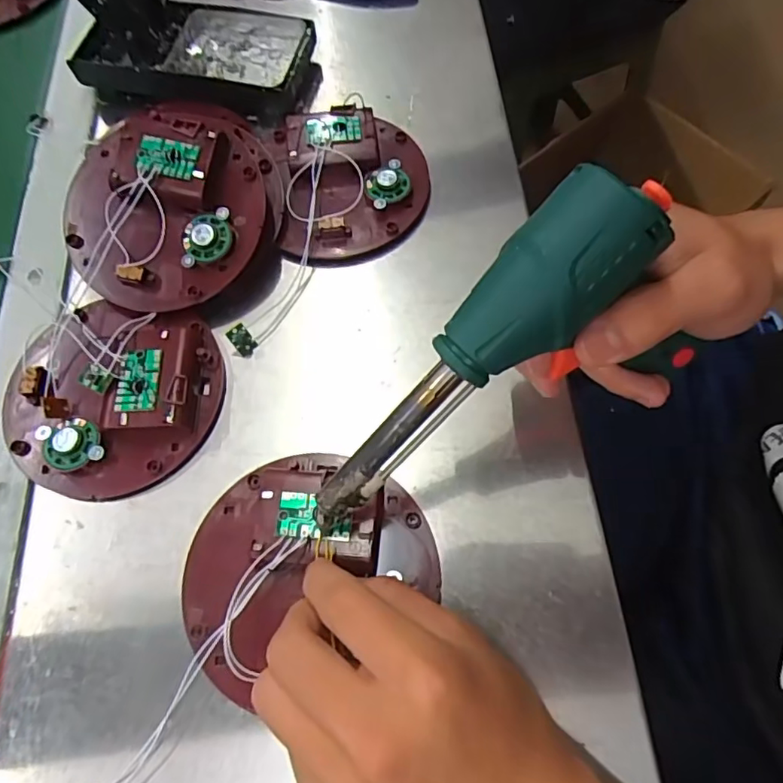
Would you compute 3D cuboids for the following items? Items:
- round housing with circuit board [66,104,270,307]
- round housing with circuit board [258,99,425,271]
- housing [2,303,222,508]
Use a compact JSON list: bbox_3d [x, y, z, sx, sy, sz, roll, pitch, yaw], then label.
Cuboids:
[{"bbox_3d":[-0.137,-0.108,0.337,0.119,0.024,0.115,0,89,5],"label":"round housing with circuit board"},{"bbox_3d":[-0.028,-0.144,0.370,0.099,0.024,0.122,-9,66,-2],"label":"round housing with circuit board"},{"bbox_3d":[-0.156,-0.001,0.313,0.114,0.028,0.112,-1,66,2],"label":"housing"}]

